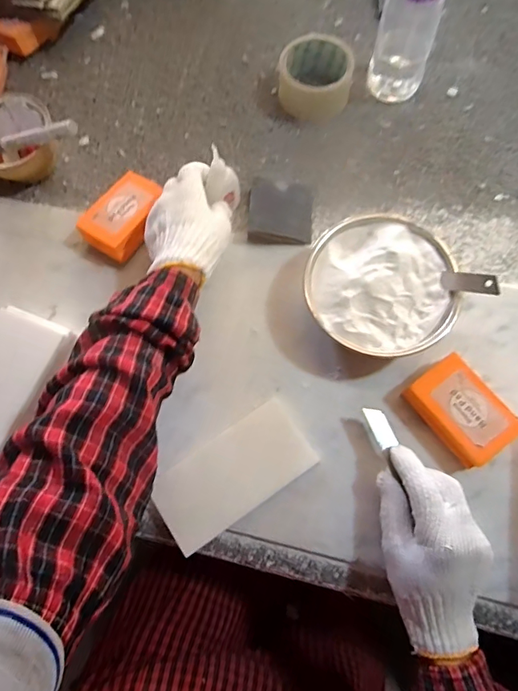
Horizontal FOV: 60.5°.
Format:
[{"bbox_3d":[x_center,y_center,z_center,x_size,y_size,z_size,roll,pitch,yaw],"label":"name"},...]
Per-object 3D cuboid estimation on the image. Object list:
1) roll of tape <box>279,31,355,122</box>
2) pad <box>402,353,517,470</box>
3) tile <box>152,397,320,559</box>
[{"bbox_3d":[0.070,-0.327,0.546,0.087,0.045,0.084,0,74,-1],"label":"roll of tape"},{"bbox_3d":[0.190,0.062,0.419,0.062,0.033,0.092,-38,79,-11],"label":"pad"},{"bbox_3d":[-0.025,0.121,0.421,0.148,0.009,0.073,-34,78,-10],"label":"tile"}]

